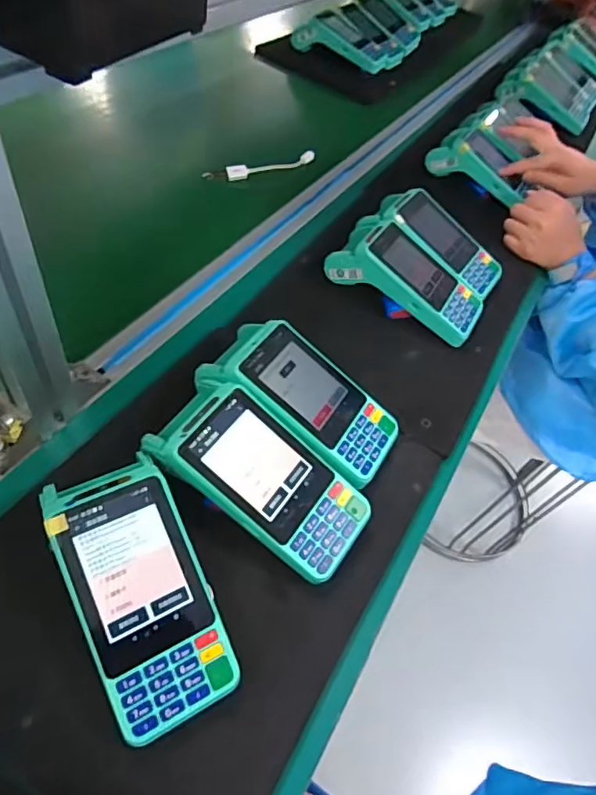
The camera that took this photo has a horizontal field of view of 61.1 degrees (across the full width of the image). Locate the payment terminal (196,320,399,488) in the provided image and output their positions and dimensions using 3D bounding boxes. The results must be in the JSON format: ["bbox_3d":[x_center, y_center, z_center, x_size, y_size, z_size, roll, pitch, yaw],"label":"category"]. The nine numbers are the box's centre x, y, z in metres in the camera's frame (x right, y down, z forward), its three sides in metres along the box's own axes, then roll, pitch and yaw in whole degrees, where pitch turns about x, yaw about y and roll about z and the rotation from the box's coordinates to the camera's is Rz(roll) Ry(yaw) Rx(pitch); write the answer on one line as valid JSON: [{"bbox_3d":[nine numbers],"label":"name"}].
[{"bbox_3d":[0.003,0.003,0.431,0.167,0.064,0.088,28,52,12],"label":"payment terminal"}]

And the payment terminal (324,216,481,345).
[{"bbox_3d":[0.122,-0.132,0.558,0.174,0.069,0.087,32,53,15],"label":"payment terminal"}]

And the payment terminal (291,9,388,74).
[{"bbox_3d":[0.084,-0.671,0.956,0.182,0.059,0.091,20,49,-2],"label":"payment terminal"}]

